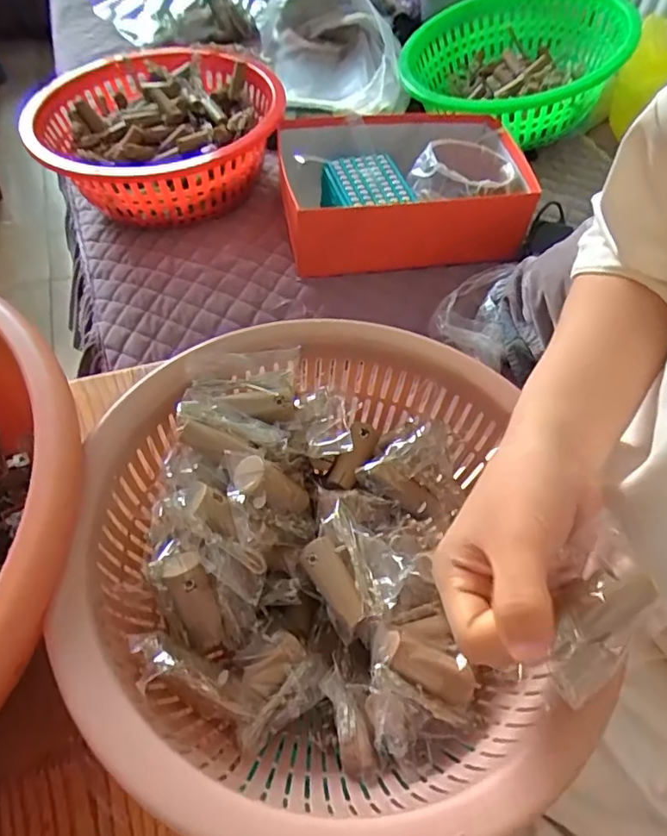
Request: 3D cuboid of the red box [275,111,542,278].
[{"bbox_3d":[0.085,-0.308,0.713,0.312,0.093,0.222,-9,55,-10],"label":"red box"}]

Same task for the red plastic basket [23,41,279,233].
[{"bbox_3d":[-0.219,-0.372,0.714,0.300,0.116,0.285,-19,57,-16],"label":"red plastic basket"}]

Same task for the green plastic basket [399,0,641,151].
[{"bbox_3d":[0.276,-0.553,0.852,0.327,0.151,0.354,-6,46,5],"label":"green plastic basket"}]

